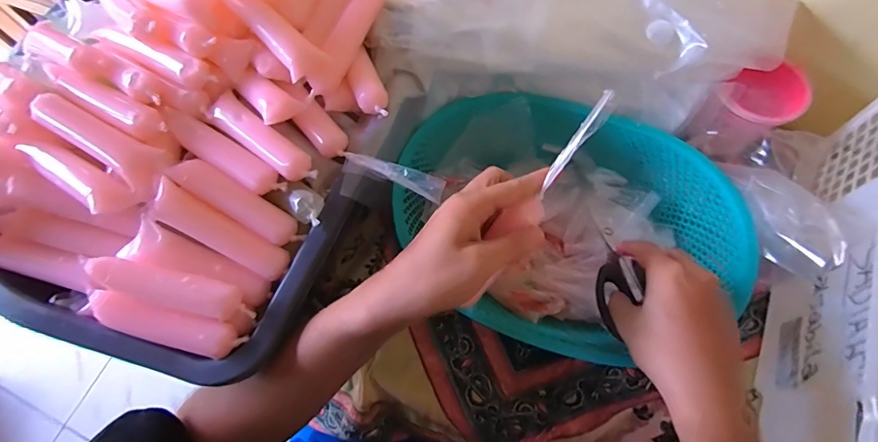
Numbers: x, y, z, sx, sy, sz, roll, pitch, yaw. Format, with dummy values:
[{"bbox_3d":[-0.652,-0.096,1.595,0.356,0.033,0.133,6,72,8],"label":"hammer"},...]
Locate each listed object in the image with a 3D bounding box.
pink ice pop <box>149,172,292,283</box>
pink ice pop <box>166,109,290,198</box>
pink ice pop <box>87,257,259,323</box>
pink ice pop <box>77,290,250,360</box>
[{"bbox_3d":[-0.169,0.011,0.355,0.109,0.028,0.028,32,72,-7],"label":"pink ice pop"},{"bbox_3d":[-0.171,-0.053,0.357,0.106,0.022,0.025,32,73,13],"label":"pink ice pop"},{"bbox_3d":[-0.191,0.049,0.324,0.107,0.031,0.025,12,69,6],"label":"pink ice pop"},{"bbox_3d":[-0.195,0.075,0.321,0.107,0.019,0.025,12,70,7],"label":"pink ice pop"}]

